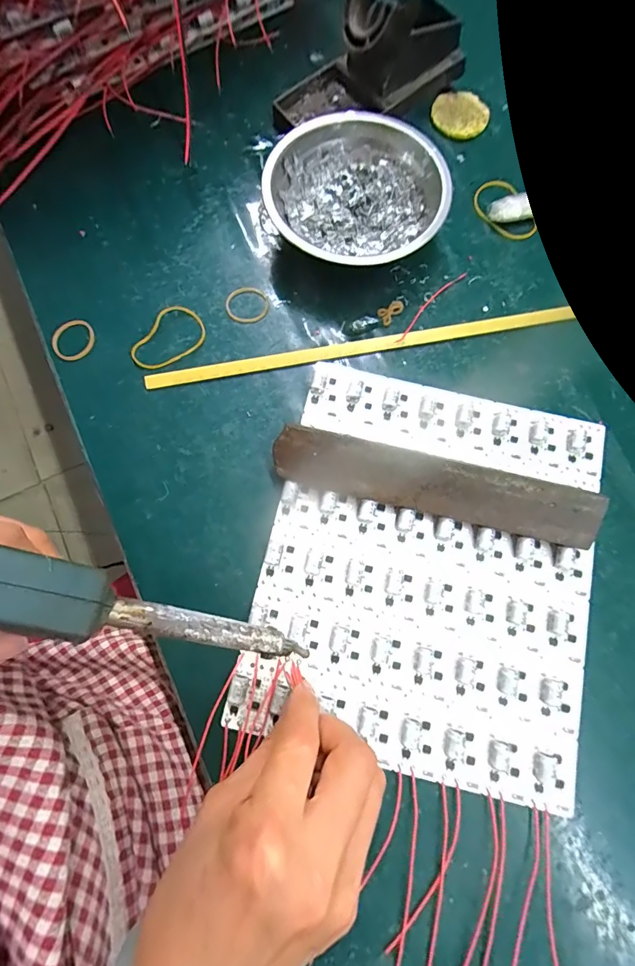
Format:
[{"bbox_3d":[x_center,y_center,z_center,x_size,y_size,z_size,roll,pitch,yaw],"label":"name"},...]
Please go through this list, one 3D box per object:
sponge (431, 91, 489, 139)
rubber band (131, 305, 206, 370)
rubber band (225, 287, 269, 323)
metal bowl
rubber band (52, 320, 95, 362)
[{"bbox_3d":[0.120,-0.308,0.355,0.047,0.005,0.044,0,77,-1],"label":"sponge"},{"bbox_3d":[-0.107,-0.103,0.302,0.055,0.004,0.038,-35,79,-8],"label":"rubber band"},{"bbox_3d":[-0.052,-0.131,0.311,0.032,0.004,0.030,0,77,-1],"label":"rubber band"},{"bbox_3d":[0.028,-0.203,0.312,0.123,0.039,0.120,0,77,-1],"label":"metal bowl"},{"bbox_3d":[-0.174,-0.102,0.302,0.031,0.004,0.027,-34,79,-8],"label":"rubber band"}]

